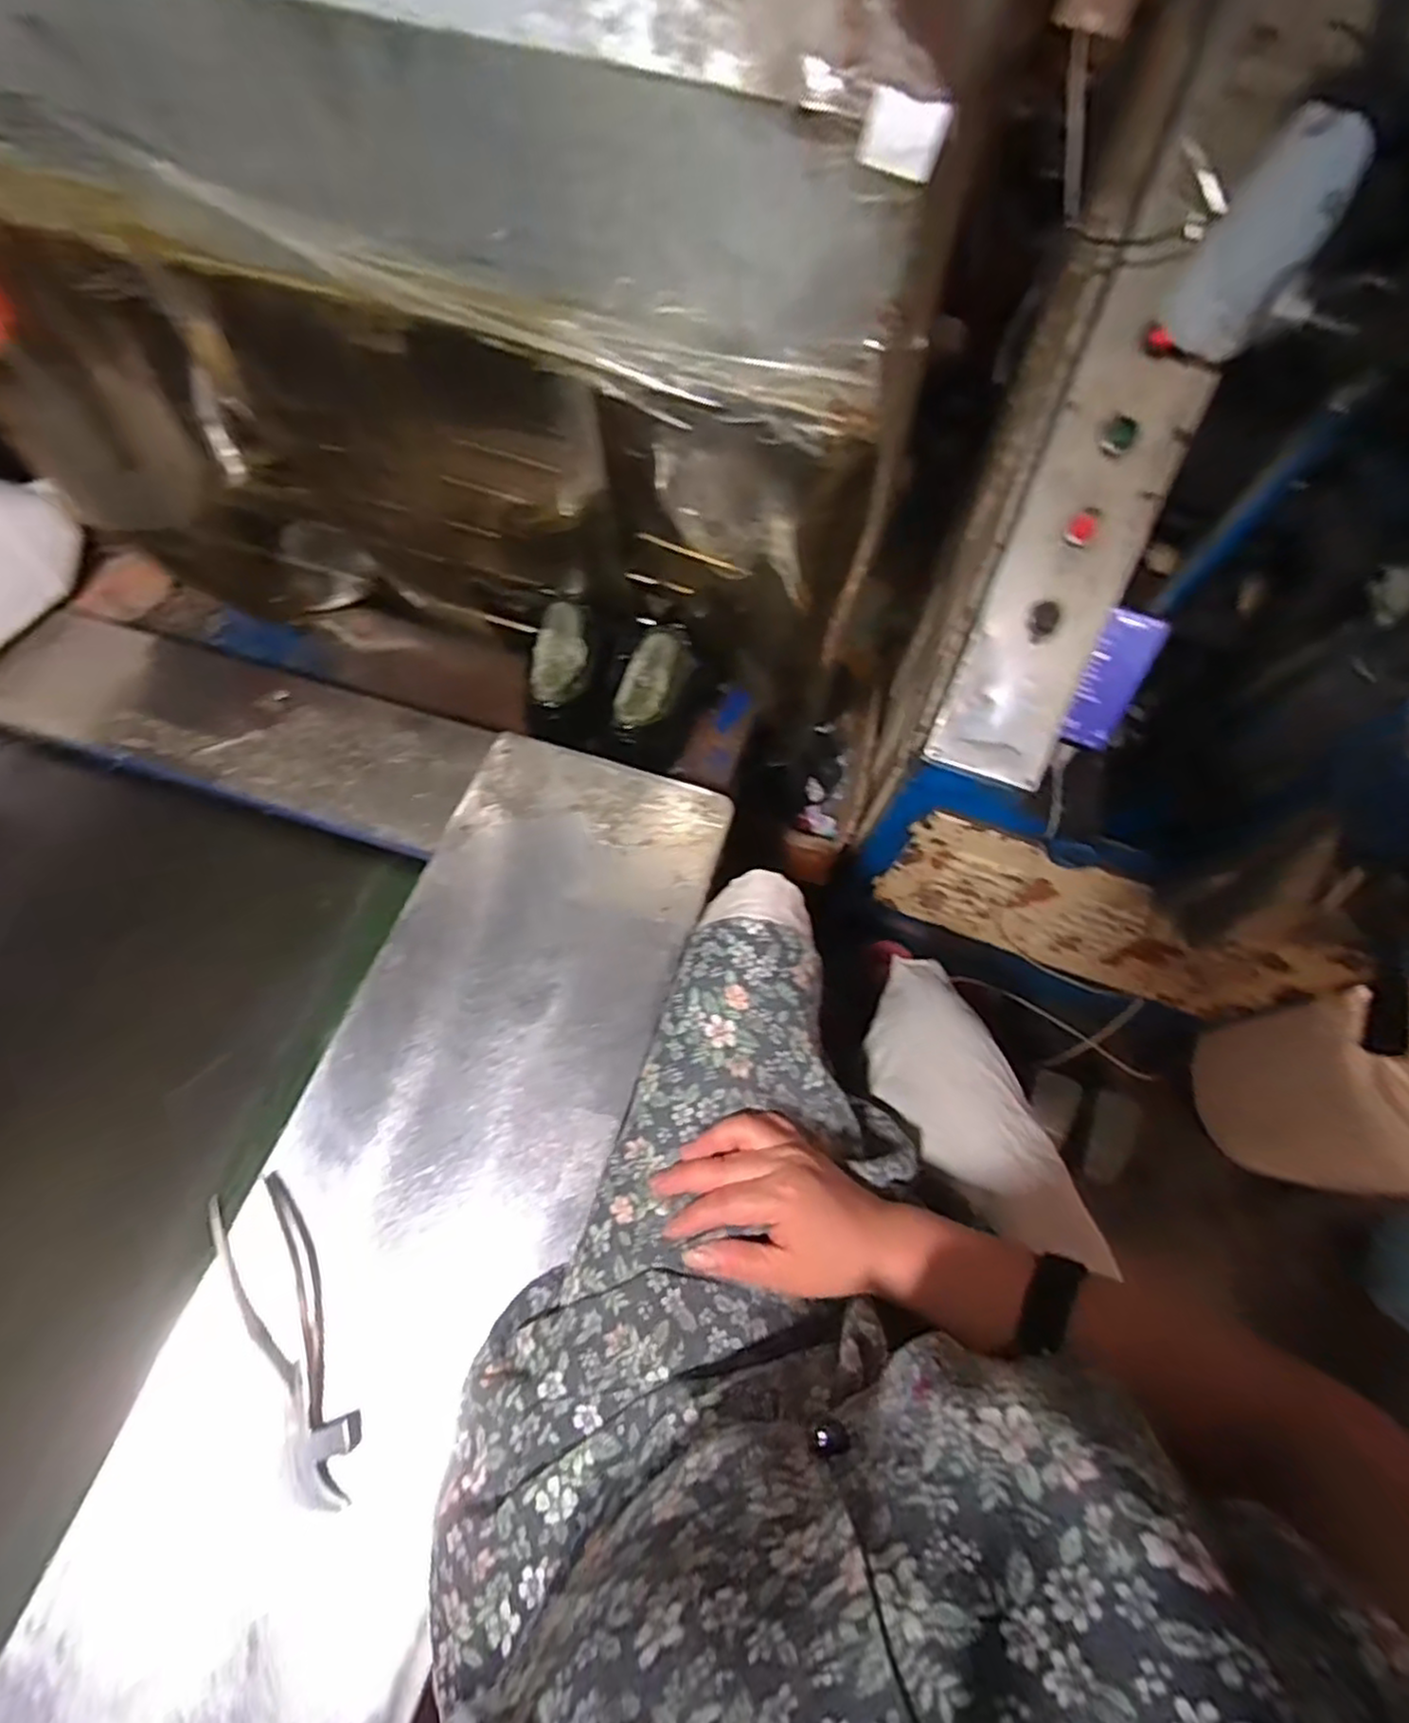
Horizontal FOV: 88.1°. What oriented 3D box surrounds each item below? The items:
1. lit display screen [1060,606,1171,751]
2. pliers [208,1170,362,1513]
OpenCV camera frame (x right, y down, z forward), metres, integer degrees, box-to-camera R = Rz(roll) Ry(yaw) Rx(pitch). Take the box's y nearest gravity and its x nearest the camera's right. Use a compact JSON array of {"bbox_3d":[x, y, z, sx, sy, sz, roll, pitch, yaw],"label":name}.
[{"bbox_3d":[0.466,-0.207,0.836,0.056,0.152,0.035,16,30,5],"label":"lit display screen"},{"bbox_3d":[-0.256,0.295,0.452,0.046,0.015,0.191,-21,73,-27],"label":"pliers"}]

